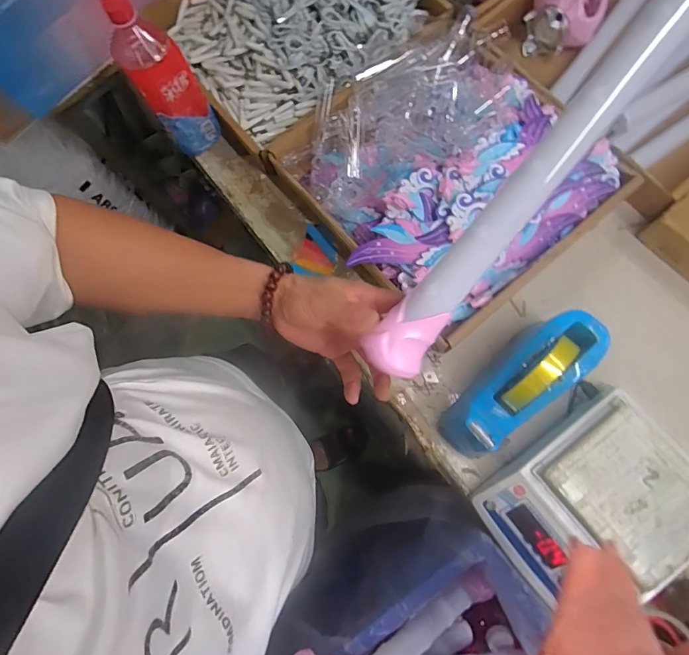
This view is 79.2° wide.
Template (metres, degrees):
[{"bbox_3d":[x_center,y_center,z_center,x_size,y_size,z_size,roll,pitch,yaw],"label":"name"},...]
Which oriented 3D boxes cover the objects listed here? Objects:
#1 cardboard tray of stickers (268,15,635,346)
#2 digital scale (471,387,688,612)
[{"bbox_3d":[0.135,-0.223,0.577,0.363,0.073,0.386,-41,77,-4],"label":"cardboard tray of stickers"},{"bbox_3d":[0.280,0.196,0.462,0.220,0.061,0.173,-38,77,-3],"label":"digital scale"}]

